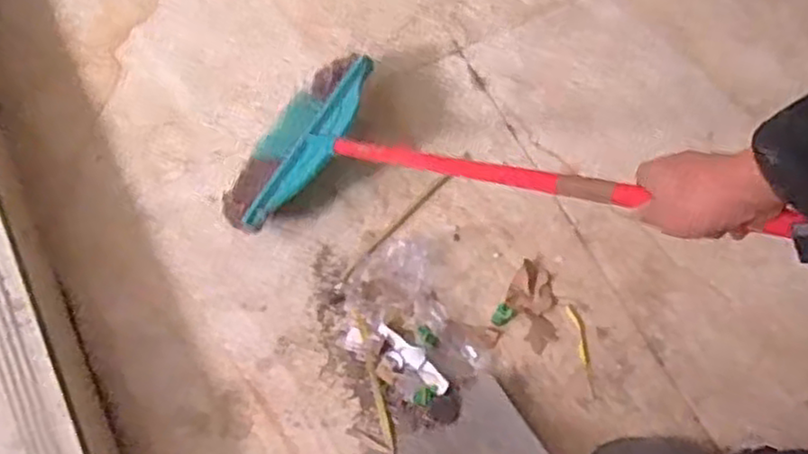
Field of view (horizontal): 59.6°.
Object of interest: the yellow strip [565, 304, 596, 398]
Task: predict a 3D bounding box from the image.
[{"bbox_3d":[0.287,0.194,1.119,0.020,0.005,0.146,-13,71,-4],"label":"yellow strip"}]

